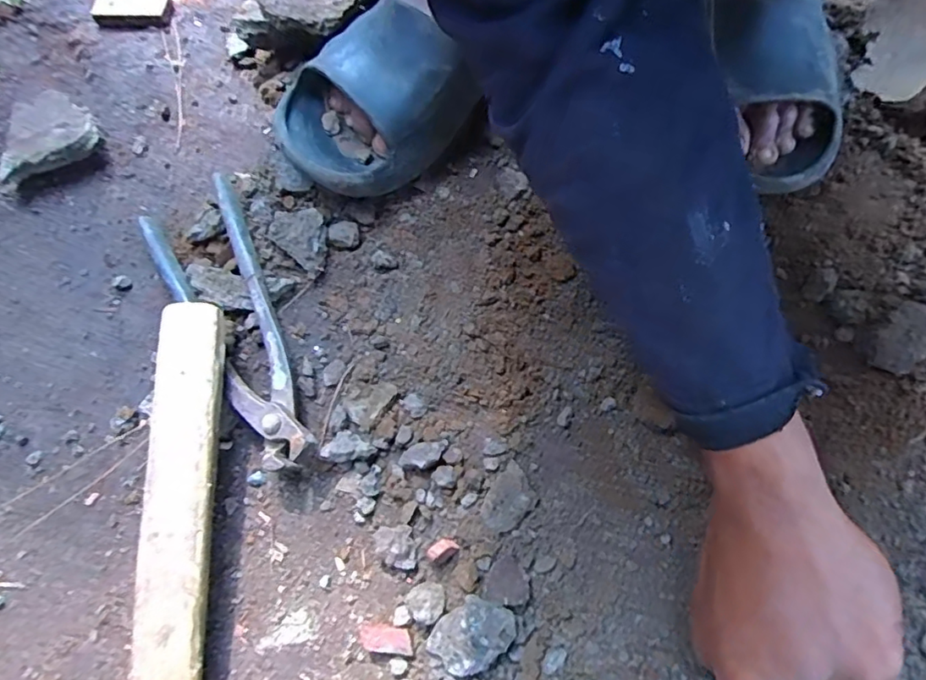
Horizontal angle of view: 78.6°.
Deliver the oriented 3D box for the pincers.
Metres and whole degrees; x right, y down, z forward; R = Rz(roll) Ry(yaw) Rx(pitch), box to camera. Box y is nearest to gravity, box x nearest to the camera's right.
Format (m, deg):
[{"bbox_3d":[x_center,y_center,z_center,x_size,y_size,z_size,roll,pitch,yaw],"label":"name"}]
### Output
[{"bbox_3d":[-0.150,-0.013,0.368,0.064,0.029,0.208,-26,67,-10],"label":"pincers"}]

